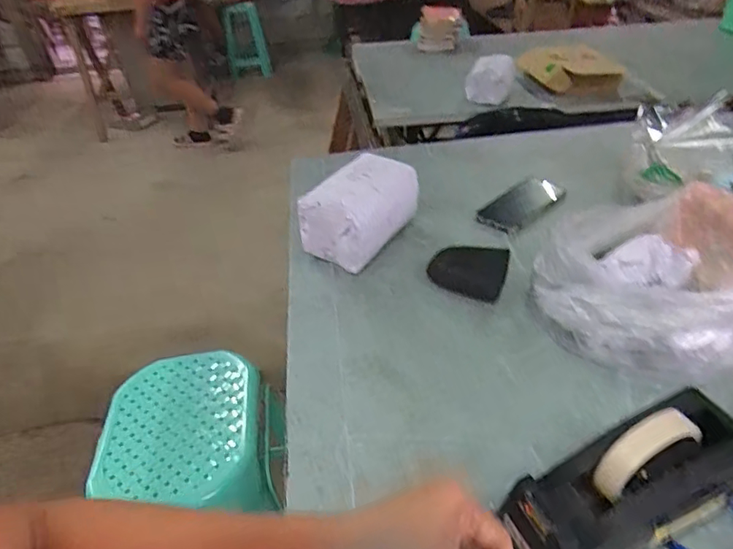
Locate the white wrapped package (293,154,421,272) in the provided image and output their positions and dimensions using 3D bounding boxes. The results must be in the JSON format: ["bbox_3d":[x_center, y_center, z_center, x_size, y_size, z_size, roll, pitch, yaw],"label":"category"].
[{"bbox_3d":[0.002,-0.099,0.767,0.130,0.099,0.183,25,47,32],"label":"white wrapped package"}]

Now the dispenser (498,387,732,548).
[{"bbox_3d":[0.207,0.174,0.393,0.206,0.119,0.071,-18,40,-15],"label":"dispenser"}]

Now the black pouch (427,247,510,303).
[{"bbox_3d":[0.142,-0.007,0.700,0.102,0.023,0.090,12,41,19],"label":"black pouch"}]

